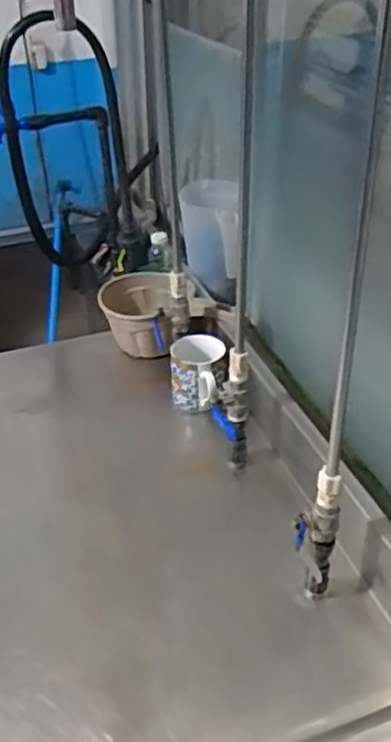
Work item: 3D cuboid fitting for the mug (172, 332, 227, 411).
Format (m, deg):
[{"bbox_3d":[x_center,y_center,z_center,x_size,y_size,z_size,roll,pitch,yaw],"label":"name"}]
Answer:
[{"bbox_3d":[0.003,0.011,1.130,0.087,0.124,0.093,2,36,5],"label":"mug"}]

